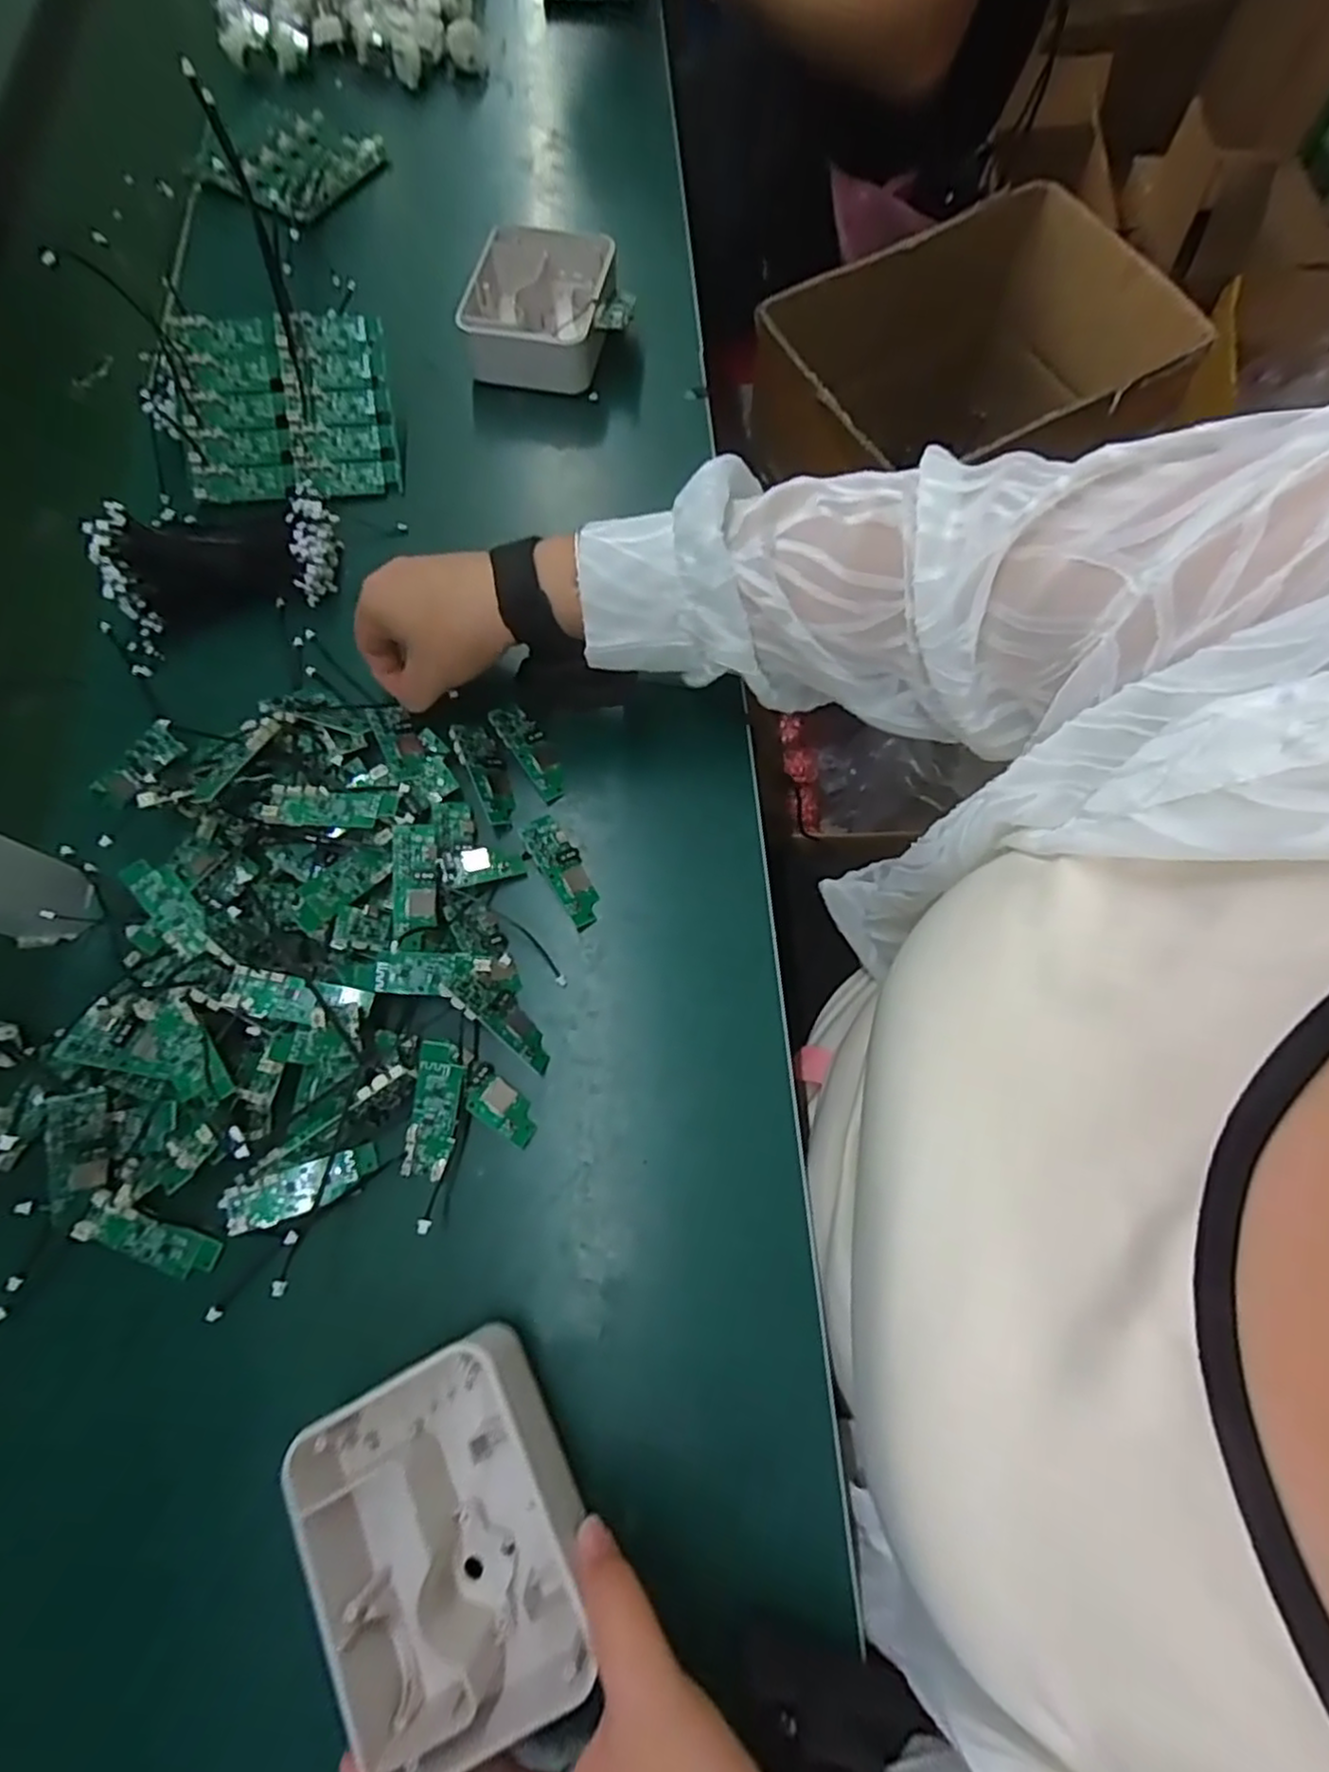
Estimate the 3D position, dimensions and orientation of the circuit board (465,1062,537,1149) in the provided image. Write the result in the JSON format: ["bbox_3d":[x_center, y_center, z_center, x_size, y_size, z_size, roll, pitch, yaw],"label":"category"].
[{"bbox_3d":[-0.087,0.117,0.384,0.046,0.006,0.024,42,52,8],"label":"circuit board"}]

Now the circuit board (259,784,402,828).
[{"bbox_3d":[-0.190,-0.046,0.412,0.070,0.004,0.026,4,66,-7],"label":"circuit board"}]

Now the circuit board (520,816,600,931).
[{"bbox_3d":[-0.059,-0.010,0.426,0.024,0.011,0.069,-32,74,-8],"label":"circuit board"}]

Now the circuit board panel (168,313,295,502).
[{"bbox_3d":[-0.303,-0.337,0.509,0.069,0.005,0.118,-7,97,-9],"label":"circuit board panel"}]

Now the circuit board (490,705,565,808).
[{"bbox_3d":[-0.084,-0.085,0.453,0.022,0.012,0.067,-35,74,-9],"label":"circuit board"}]

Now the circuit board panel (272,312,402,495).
[{"bbox_3d":[-0.232,-0.343,0.515,0.071,0.009,0.117,-7,98,-12],"label":"circuit board panel"}]

